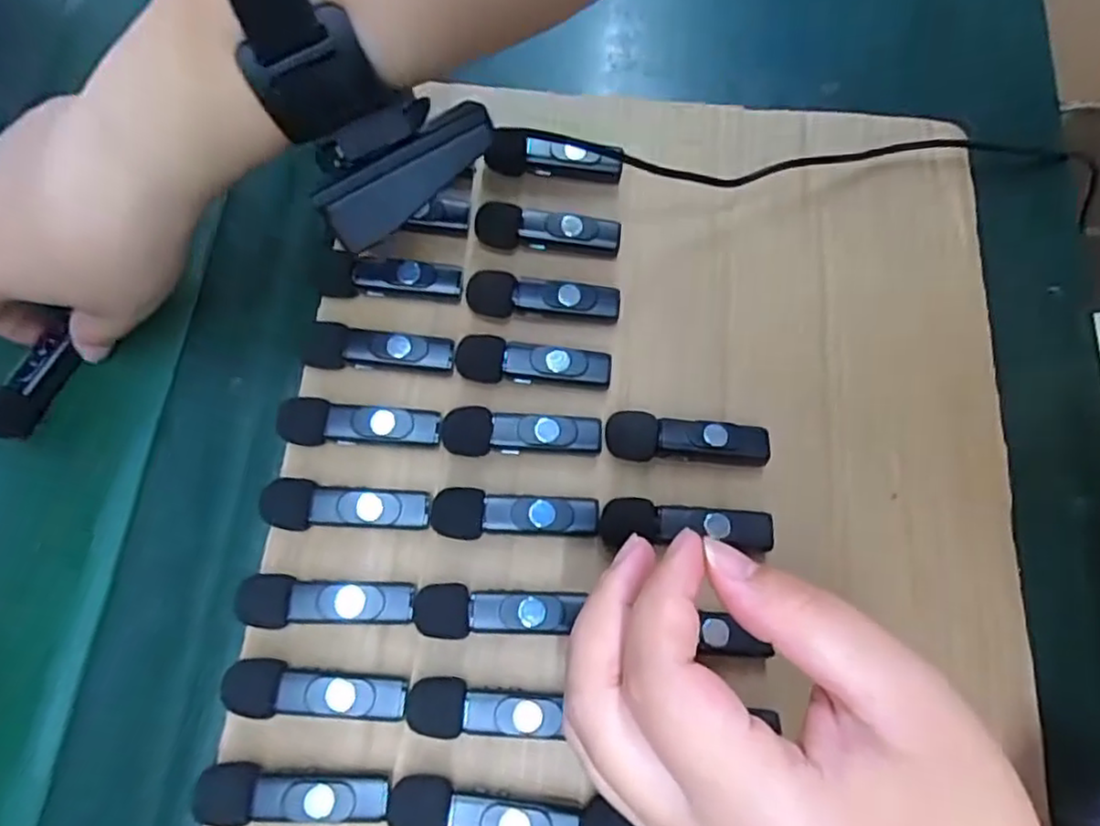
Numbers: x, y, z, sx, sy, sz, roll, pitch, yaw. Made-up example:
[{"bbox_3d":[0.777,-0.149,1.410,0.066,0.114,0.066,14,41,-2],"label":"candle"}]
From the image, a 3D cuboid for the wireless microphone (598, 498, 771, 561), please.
[{"bbox_3d":[0.053,0.045,0.266,0.066,0.013,0.018,4,71,5],"label":"wireless microphone"}]

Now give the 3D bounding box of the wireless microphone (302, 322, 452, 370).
[{"bbox_3d":[-0.073,-0.027,0.288,0.063,0.015,0.017,2,71,4],"label":"wireless microphone"}]

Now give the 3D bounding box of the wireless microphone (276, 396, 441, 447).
[{"bbox_3d":[-0.077,0.006,0.277,0.063,0.017,0.018,2,71,4],"label":"wireless microphone"}]

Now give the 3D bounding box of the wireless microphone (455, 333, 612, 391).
[{"bbox_3d":[-0.007,-0.020,0.287,0.064,0.017,0.018,4,71,5],"label":"wireless microphone"}]

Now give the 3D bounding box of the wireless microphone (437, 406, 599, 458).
[{"bbox_3d":[-0.012,0.009,0.277,0.064,0.017,0.019,0,71,3],"label":"wireless microphone"}]

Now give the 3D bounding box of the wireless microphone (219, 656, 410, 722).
[{"bbox_3d":[-0.084,0.101,0.245,0.063,0.019,0.018,7,71,6],"label":"wireless microphone"}]

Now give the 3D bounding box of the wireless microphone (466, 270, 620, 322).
[{"bbox_3d":[-0.003,-0.049,0.297,0.065,0.016,0.016,4,71,5],"label":"wireless microphone"}]

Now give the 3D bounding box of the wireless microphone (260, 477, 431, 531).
[{"bbox_3d":[-0.079,0.038,0.267,0.063,0.018,0.019,5,71,5],"label":"wireless microphone"}]

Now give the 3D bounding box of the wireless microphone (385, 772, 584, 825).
[{"bbox_3d":[-0.022,0.139,0.234,0.065,0.017,0.018,8,72,6],"label":"wireless microphone"}]

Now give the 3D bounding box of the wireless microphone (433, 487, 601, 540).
[{"bbox_3d":[-0.014,0.041,0.268,0.064,0.015,0.019,3,71,4],"label":"wireless microphone"}]

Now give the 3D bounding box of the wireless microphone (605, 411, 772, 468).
[{"bbox_3d":[0.055,0.012,0.277,0.064,0.015,0.019,6,71,5],"label":"wireless microphone"}]

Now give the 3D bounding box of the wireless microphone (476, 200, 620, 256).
[{"bbox_3d":[-0.001,-0.081,0.306,0.064,0.014,0.016,6,71,5],"label":"wireless microphone"}]

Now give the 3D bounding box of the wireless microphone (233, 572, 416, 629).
[{"bbox_3d":[-0.083,0.071,0.256,0.063,0.018,0.018,0,71,3],"label":"wireless microphone"}]

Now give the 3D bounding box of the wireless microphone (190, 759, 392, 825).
[{"bbox_3d":[-0.088,0.132,0.236,0.064,0.019,0.018,0,71,3],"label":"wireless microphone"}]

